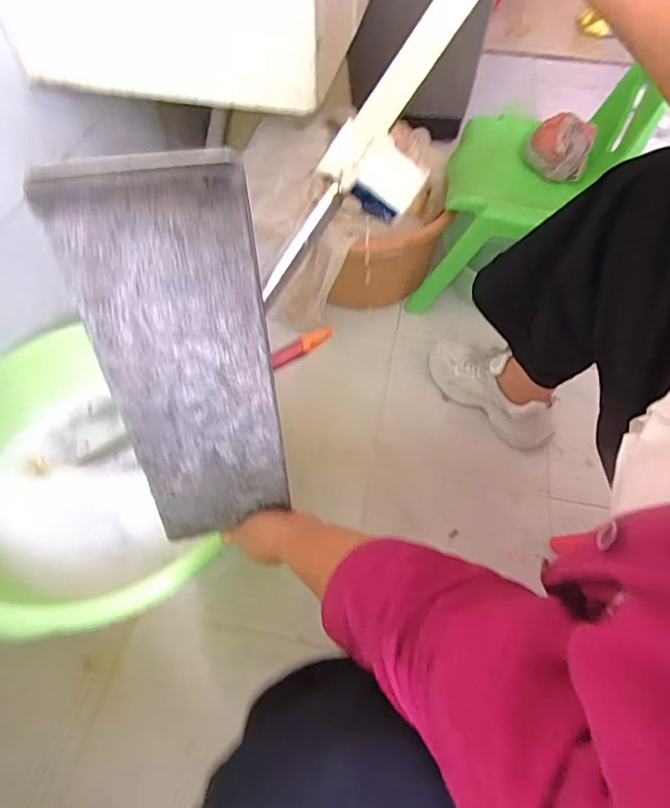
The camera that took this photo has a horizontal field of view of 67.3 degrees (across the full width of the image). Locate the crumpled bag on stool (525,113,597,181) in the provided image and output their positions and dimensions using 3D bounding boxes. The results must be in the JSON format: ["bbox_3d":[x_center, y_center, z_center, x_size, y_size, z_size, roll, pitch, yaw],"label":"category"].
[{"bbox_3d":[0.415,-0.476,0.926,0.111,0.067,0.086,24,59,15],"label":"crumpled bag on stool"}]

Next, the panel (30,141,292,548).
[{"bbox_3d":[-0.129,-0.014,0.468,0.142,0.395,0.010,-8,41,-7],"label":"panel"}]

